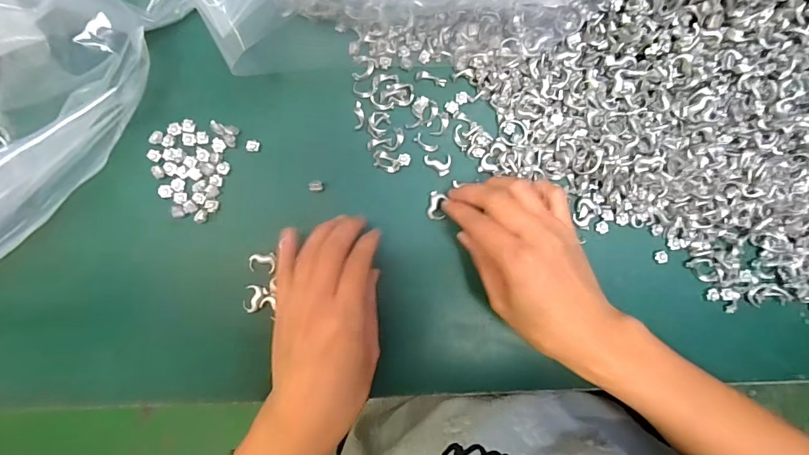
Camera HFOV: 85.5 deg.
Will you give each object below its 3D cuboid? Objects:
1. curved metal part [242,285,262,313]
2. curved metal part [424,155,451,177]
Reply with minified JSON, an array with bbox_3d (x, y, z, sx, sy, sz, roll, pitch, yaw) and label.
[{"bbox_3d":[-0.110,0.052,0.315,0.011,0.004,0.019,15,87,-4],"label":"curved metal part"},{"bbox_3d":[0.026,-0.047,0.330,0.020,0.004,0.016,-2,88,-4],"label":"curved metal part"}]

